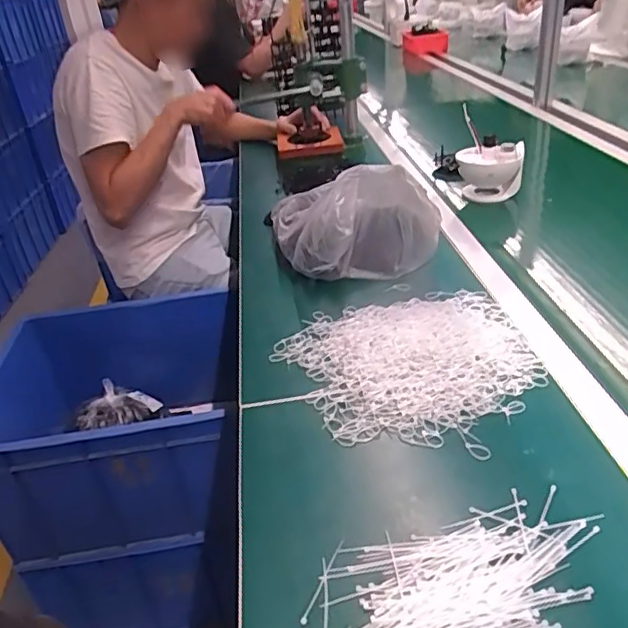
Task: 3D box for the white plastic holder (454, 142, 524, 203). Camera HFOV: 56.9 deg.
[{"bbox_3d":[0.330,-0.261,1.097,0.116,0.110,0.075,5,32,17],"label":"white plastic holder"}]

